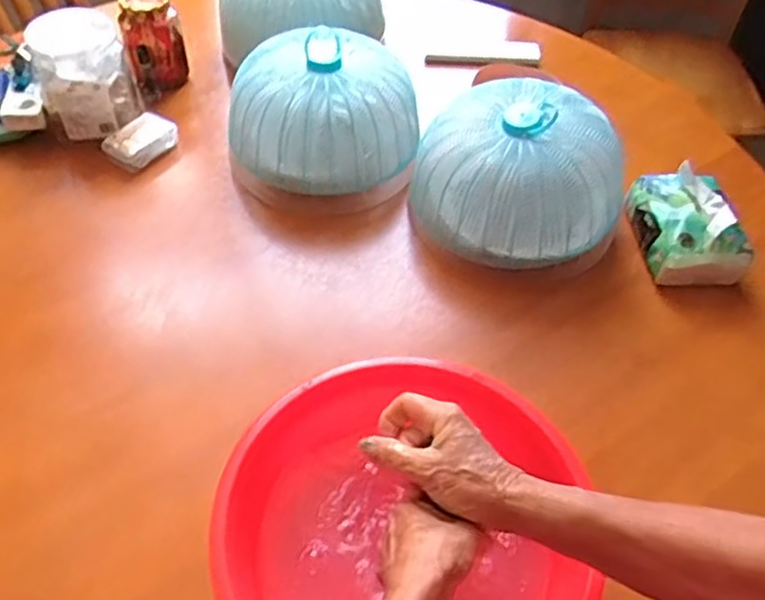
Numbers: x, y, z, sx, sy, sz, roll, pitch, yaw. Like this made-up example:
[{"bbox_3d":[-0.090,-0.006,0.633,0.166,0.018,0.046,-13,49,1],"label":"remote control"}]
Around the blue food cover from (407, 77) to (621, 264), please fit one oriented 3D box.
[{"bbox_3d":[0.155,-0.146,0.793,0.229,0.133,0.208,9,51,4],"label":"blue food cover"}]

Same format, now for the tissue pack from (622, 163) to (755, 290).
[{"bbox_3d":[0.349,-0.088,0.796,0.099,0.072,0.132,-2,51,-4],"label":"tissue pack"}]

